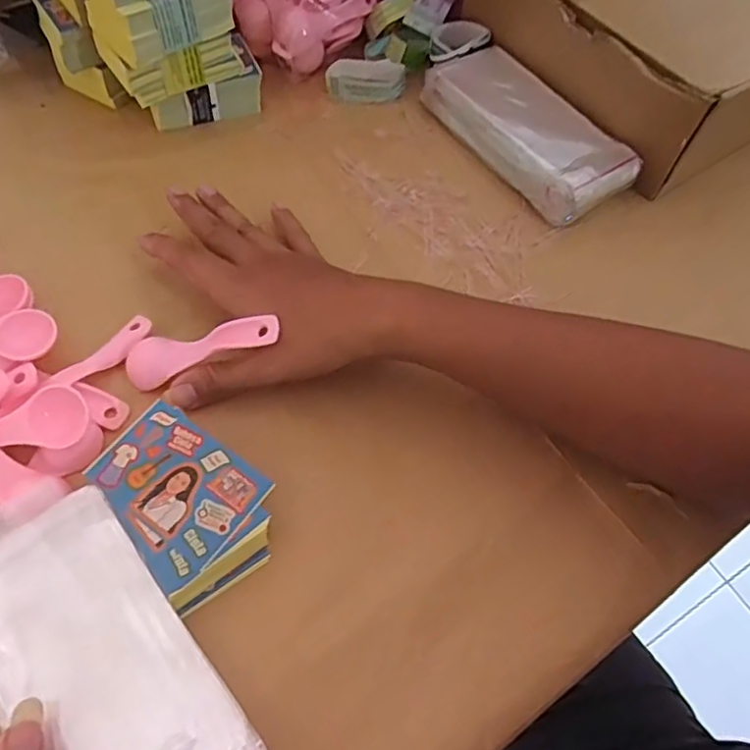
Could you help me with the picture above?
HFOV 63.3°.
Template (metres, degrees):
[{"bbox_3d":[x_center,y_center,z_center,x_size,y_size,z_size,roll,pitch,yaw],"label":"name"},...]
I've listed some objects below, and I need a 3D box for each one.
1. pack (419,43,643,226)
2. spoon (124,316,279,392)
[{"bbox_3d":[0.128,-0.212,0.521,0.082,0.036,0.191,-29,66,-19],"label":"pack"},{"bbox_3d":[-0.111,-0.020,0.381,0.106,0.016,0.033,-17,57,22],"label":"spoon"}]

